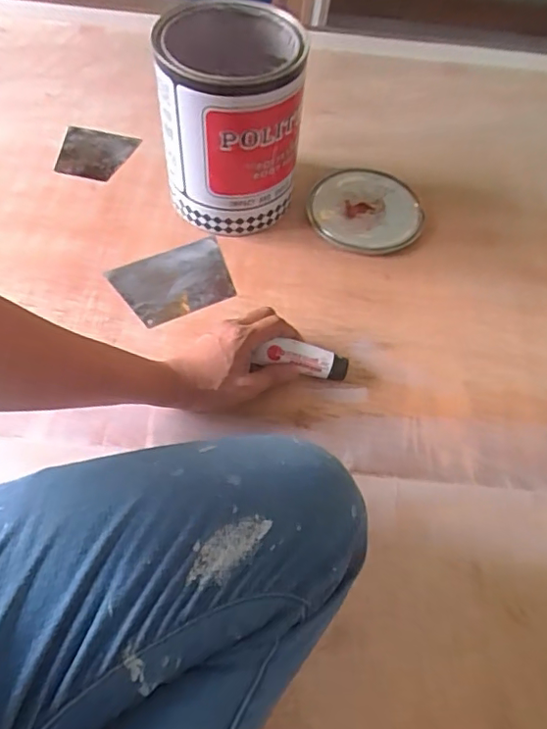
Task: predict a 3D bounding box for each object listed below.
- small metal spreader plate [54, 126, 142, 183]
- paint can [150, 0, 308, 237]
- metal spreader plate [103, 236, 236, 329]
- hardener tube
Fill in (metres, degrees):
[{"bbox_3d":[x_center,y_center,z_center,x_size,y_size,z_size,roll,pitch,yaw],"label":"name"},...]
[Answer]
[{"bbox_3d":[-0.252,-0.291,0.773,0.103,0.009,0.094,12,58,5],"label":"small metal spreader plate"},{"bbox_3d":[-0.052,-0.286,0.666,0.157,0.202,0.164,-4,58,-5],"label":"paint can"},{"bbox_3d":[-0.117,-0.098,0.667,0.134,0.007,0.098,-21,61,-16],"label":"metal spreader plate"},{"bbox_3d":[0.031,-0.007,0.587,0.097,0.023,0.027,12,57,-5],"label":"hardener tube"}]

